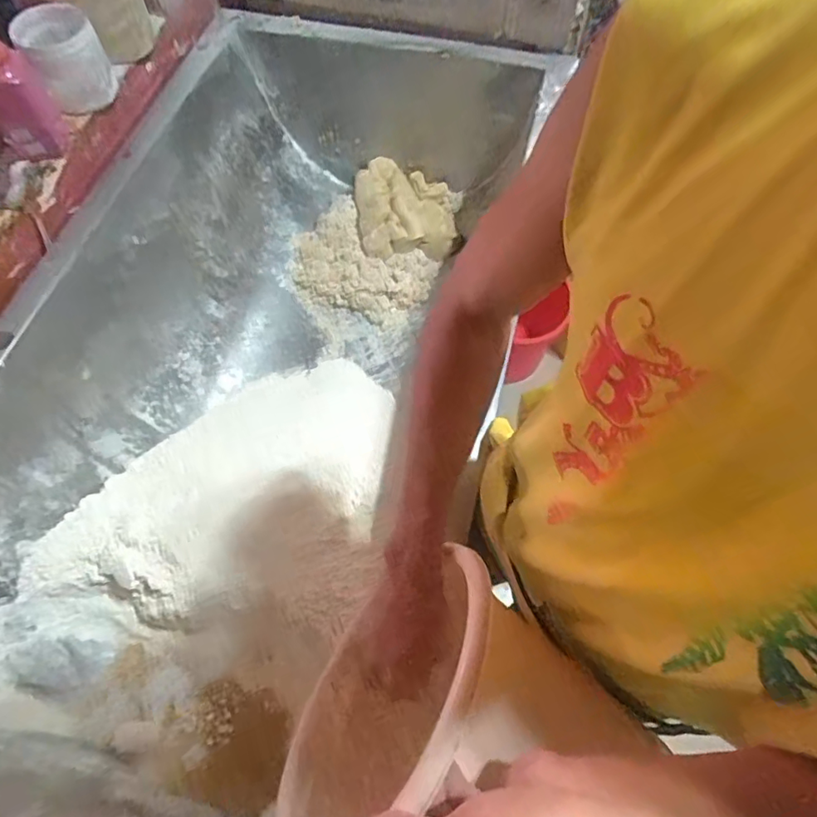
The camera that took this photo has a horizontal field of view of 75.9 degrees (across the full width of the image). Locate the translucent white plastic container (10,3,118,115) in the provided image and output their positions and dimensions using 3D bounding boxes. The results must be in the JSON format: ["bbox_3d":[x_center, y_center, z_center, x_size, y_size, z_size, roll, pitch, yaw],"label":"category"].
[{"bbox_3d":[-0.518,-0.529,0.805,0.110,0.105,0.116,-29,67,-11],"label":"translucent white plastic container"}]

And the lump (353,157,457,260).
[{"bbox_3d":[-0.012,-0.444,1.162,0.215,0.084,0.246,-2,65,1],"label":"lump"}]

